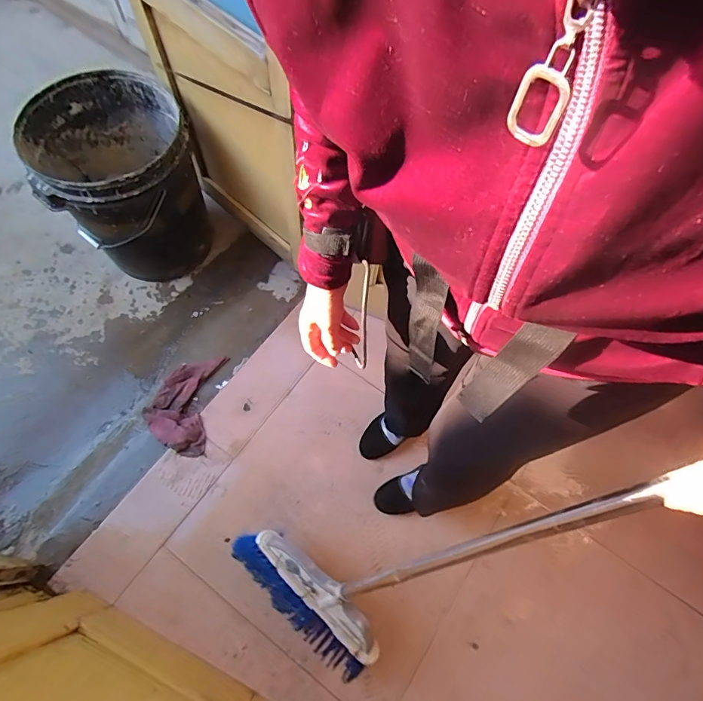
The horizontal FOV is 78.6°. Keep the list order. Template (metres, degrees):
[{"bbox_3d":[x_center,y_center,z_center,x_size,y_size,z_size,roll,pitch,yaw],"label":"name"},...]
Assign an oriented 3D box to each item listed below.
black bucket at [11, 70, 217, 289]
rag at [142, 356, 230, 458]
[{"bbox_3d":[-0.593,-0.443,1.180,0.357,0.393,0.390,1,68,-2],"label":"black bucket"},{"bbox_3d":[-0.446,0.141,1.135,0.173,0.075,0.274,2,68,-2],"label":"rag"}]

